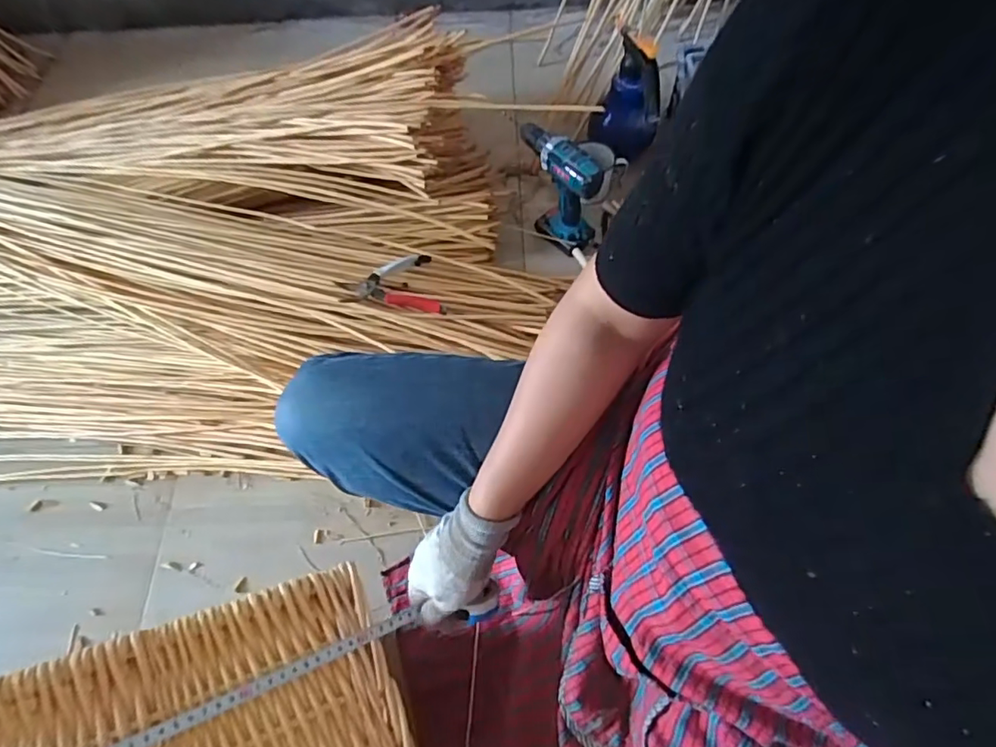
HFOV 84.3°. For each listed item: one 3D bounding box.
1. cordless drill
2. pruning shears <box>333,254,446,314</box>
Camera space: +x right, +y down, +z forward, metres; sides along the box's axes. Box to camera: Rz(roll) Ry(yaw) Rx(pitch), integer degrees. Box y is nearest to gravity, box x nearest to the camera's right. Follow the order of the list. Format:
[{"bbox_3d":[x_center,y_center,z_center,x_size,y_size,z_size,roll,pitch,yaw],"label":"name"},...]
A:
[{"bbox_3d":[0.116,-0.351,1.037,0.084,0.185,0.180,-24,65,-10],"label":"cordless drill"},{"bbox_3d":[-0.183,-0.143,0.927,0.163,0.042,0.148,-16,64,-6],"label":"pruning shears"}]

